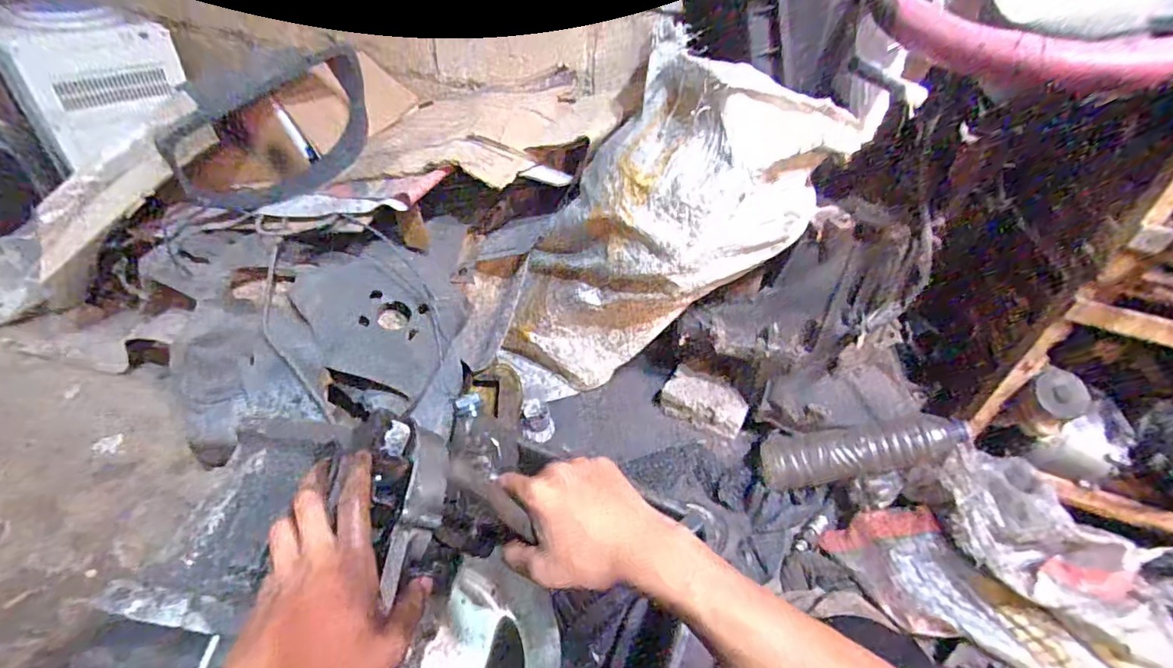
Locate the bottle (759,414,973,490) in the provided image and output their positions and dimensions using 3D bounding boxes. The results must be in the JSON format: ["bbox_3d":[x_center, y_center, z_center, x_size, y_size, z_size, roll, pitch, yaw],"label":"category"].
[{"bbox_3d":[0.460,0.196,0.901,0.322,0.062,0.073,-18,35,23],"label":"bottle"}]

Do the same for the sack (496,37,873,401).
[{"bbox_3d":[0.097,-0.135,0.918,0.328,0.683,0.231,39,45,-2],"label":"sack"}]

